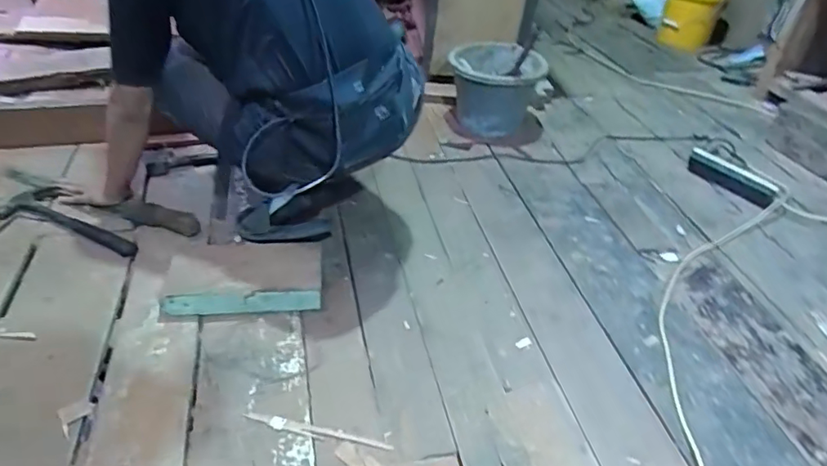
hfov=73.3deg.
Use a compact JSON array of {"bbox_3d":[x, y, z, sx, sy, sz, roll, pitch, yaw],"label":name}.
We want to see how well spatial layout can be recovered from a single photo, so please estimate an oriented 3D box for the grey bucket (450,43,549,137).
[{"bbox_3d":[0.249,-0.462,1.710,0.268,0.209,0.327,4,38,2],"label":"grey bucket"}]

